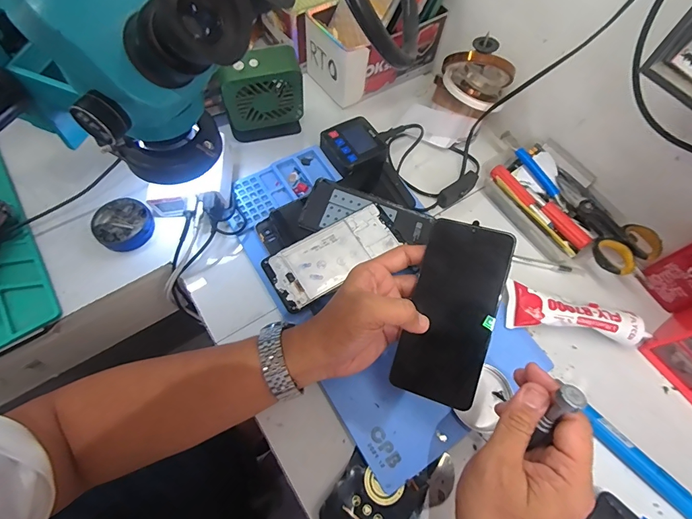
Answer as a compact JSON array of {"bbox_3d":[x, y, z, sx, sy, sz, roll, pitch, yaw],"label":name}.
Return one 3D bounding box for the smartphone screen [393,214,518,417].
[{"bbox_3d":[0.094,0.047,0.336,0.072,0.005,0.156,15,87,18],"label":"smartphone screen"}]

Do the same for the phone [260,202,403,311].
[{"bbox_3d":[-0.013,-0.007,0.427,0.155,0.006,0.068,-31,70,-17],"label":"phone"}]

